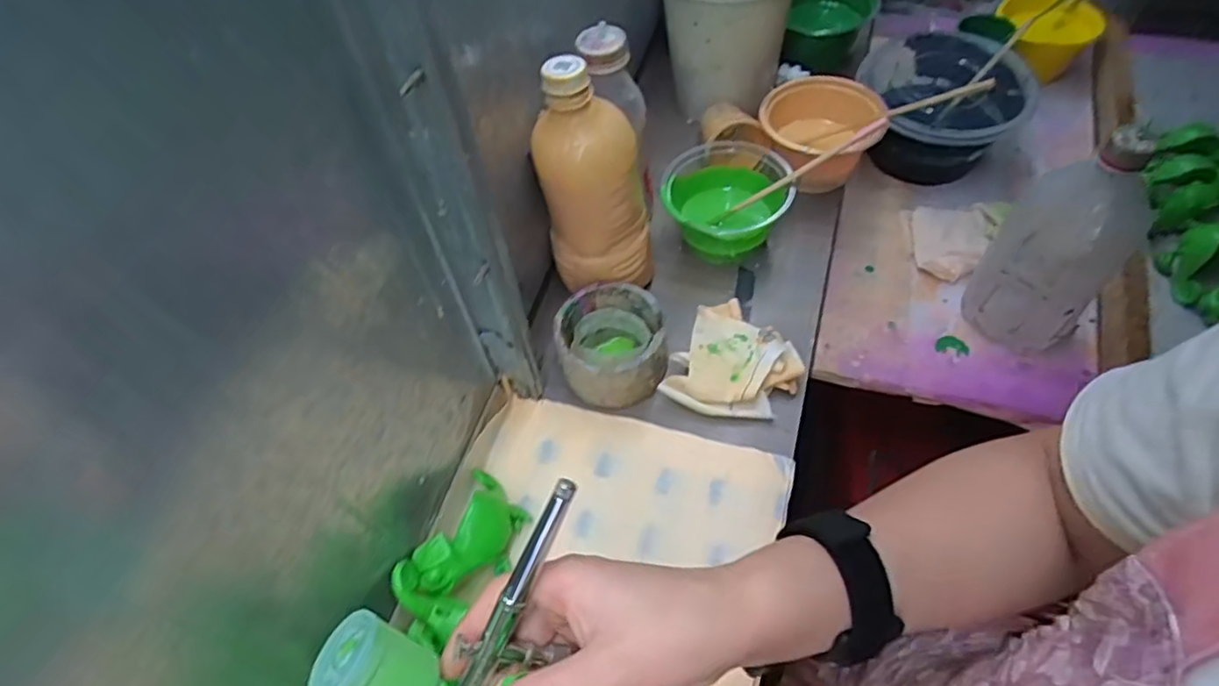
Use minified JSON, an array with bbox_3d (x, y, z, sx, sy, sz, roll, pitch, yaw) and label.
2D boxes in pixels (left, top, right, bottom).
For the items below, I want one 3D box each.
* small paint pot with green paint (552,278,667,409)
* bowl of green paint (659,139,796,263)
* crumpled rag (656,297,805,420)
[{"bbox_3d":[0.002,0.003,0.536,0.083,0.060,0.090,-3,56,4],"label":"small paint pot with green paint"},{"bbox_3d":[0.108,-0.125,0.612,0.114,0.069,0.109,7,57,10],"label":"bowl of green paint"},{"bbox_3d":[0.104,0.020,0.537,0.094,0.026,0.099,24,61,20],"label":"crumpled rag"}]

